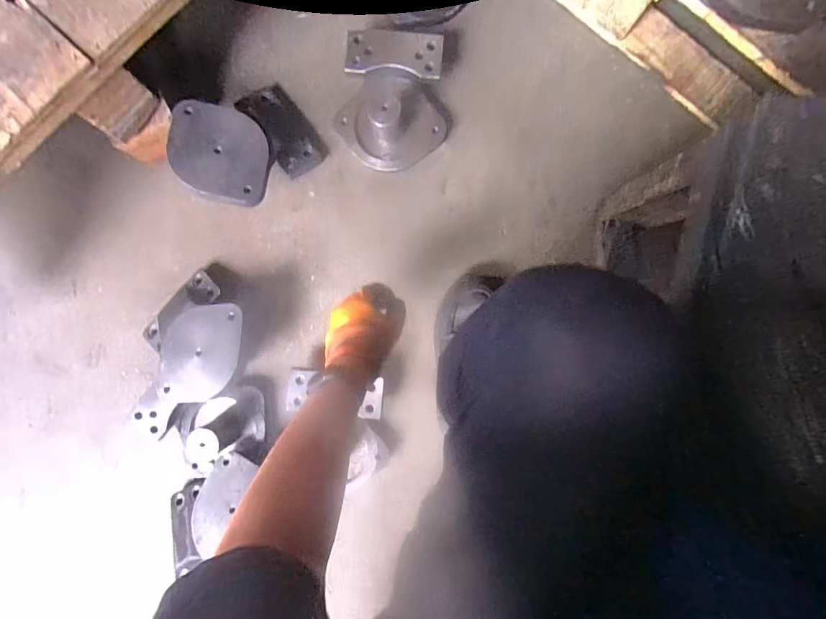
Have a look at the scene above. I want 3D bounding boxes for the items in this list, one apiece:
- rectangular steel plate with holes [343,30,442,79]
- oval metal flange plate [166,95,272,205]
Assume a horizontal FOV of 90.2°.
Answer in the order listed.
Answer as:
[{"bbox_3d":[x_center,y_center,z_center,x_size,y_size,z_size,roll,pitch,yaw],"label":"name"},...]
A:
[{"bbox_3d":[-0.028,-0.385,0.619,0.142,0.012,0.063,4,91,2],"label":"rectangular steel plate with holes"},{"bbox_3d":[-0.277,-0.223,0.588,0.132,0.014,0.152,1,80,-8],"label":"oval metal flange plate"}]

